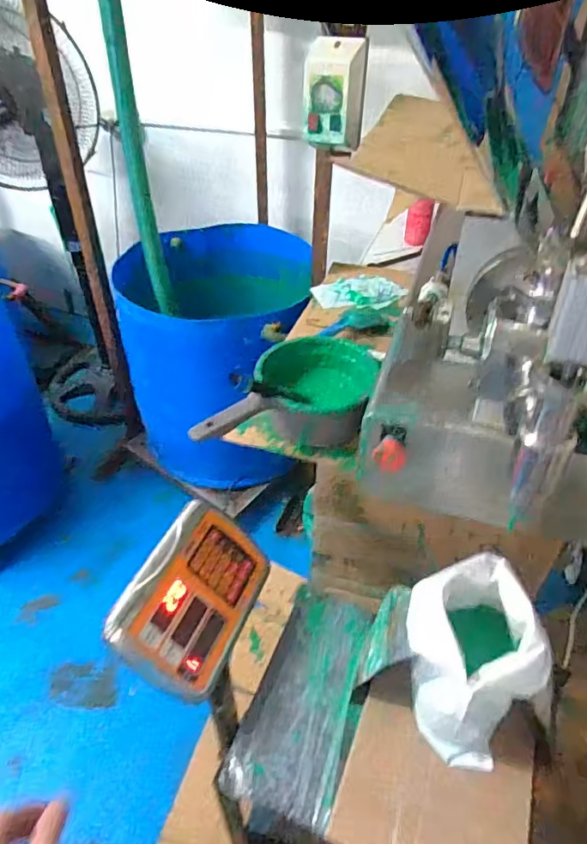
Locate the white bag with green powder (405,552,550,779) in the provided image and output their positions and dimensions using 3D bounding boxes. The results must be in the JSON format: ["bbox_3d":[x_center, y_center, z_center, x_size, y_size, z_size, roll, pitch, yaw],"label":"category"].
[{"bbox_3d":[0.225,0.307,0.672,0.167,0.227,0.178,-10,42,-12],"label":"white bag with green powder"}]

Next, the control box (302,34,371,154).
[{"bbox_3d":[0.073,-0.579,0.925,0.096,0.154,0.079,10,42,10],"label":"control box"}]

